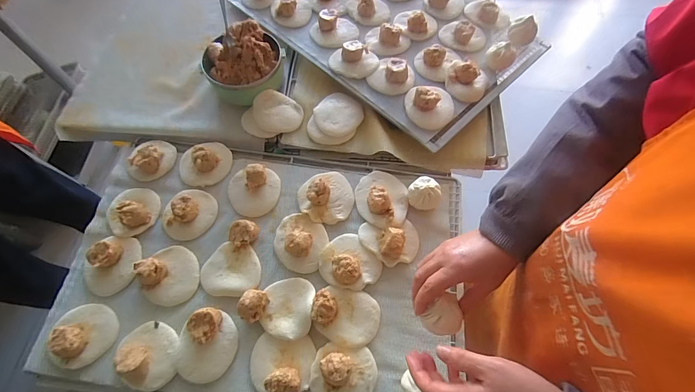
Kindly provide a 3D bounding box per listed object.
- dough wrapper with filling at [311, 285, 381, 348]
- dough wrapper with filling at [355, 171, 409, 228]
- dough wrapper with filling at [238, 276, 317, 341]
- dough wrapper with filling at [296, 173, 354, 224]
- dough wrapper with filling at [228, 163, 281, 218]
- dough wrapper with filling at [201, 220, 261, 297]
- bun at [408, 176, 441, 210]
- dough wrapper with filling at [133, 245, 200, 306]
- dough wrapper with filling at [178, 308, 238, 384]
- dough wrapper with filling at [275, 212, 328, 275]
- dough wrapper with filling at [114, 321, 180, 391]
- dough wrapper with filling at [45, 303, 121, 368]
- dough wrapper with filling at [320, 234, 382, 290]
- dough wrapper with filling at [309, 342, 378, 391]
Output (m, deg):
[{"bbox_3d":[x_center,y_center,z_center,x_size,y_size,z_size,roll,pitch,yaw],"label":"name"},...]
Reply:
[{"bbox_3d":[-0.002,0.170,0.480,0.094,0.031,0.075,8,65,4],"label":"dough wrapper with filling"},{"bbox_3d":[0.057,0.000,0.556,0.084,0.032,0.105,-4,65,-2],"label":"dough wrapper with filling"},{"bbox_3d":[-0.101,0.156,0.485,0.100,0.028,0.081,6,65,3],"label":"dough wrapper with filling"},{"bbox_3d":[-0.036,-0.004,0.554,0.088,0.036,0.090,0,65,0],"label":"dough wrapper with filling"},{"bbox_3d":[-0.159,-0.017,0.560,0.088,0.039,0.092,-10,65,-4],"label":"dough wrapper with filling"},{"bbox_3d":[-0.181,0.094,0.515,0.087,0.027,0.107,-2,65,-1],"label":"dough wrapper with filling"},{"bbox_3d":[0.125,-0.008,0.551,0.050,0.044,0.051,7,65,4],"label":"bun"},{"bbox_3d":[-0.270,0.115,0.504,0.083,0.031,0.083,0,65,0],"label":"dough wrapper with filling"},{"bbox_3d":[-0.196,0.204,0.464,0.078,0.030,0.088,-5,65,-2],"label":"dough wrapper with filling"},{"bbox_3d":[-0.076,0.067,0.524,0.079,0.031,0.087,17,66,8],"label":"dough wrapper with filling"},{"bbox_3d":[-0.271,0.214,0.457,0.071,0.033,0.085,-7,65,-3],"label":"dough wrapper with filling"},{"bbox_3d":[-0.371,0.188,0.472,0.075,0.031,0.081,0,65,0],"label":"dough wrapper with filling"},{"bbox_3d":[0.000,0.099,0.509,0.080,0.031,0.087,0,65,0],"label":"dough wrapper with filling"},{"bbox_3d":[-0.006,0.241,0.447,0.086,0.034,0.079,0,65,0],"label":"dough wrapper with filling"}]

